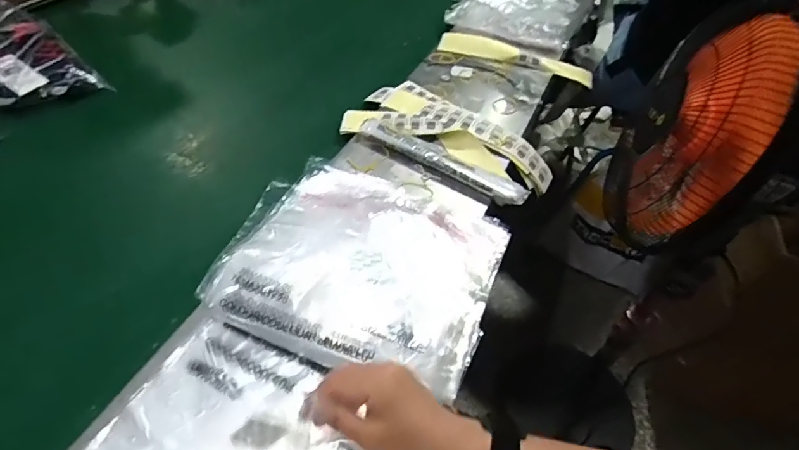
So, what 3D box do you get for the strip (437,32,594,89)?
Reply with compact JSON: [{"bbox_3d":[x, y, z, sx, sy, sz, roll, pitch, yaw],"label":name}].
[{"bbox_3d":[0.227,-0.325,0.941,0.305,0.020,0.063,18,48,9],"label":"strip"}]

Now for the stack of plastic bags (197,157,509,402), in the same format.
[{"bbox_3d":[-0.042,0.029,0.559,0.309,0.048,0.293,16,48,7],"label":"stack of plastic bags"}]

